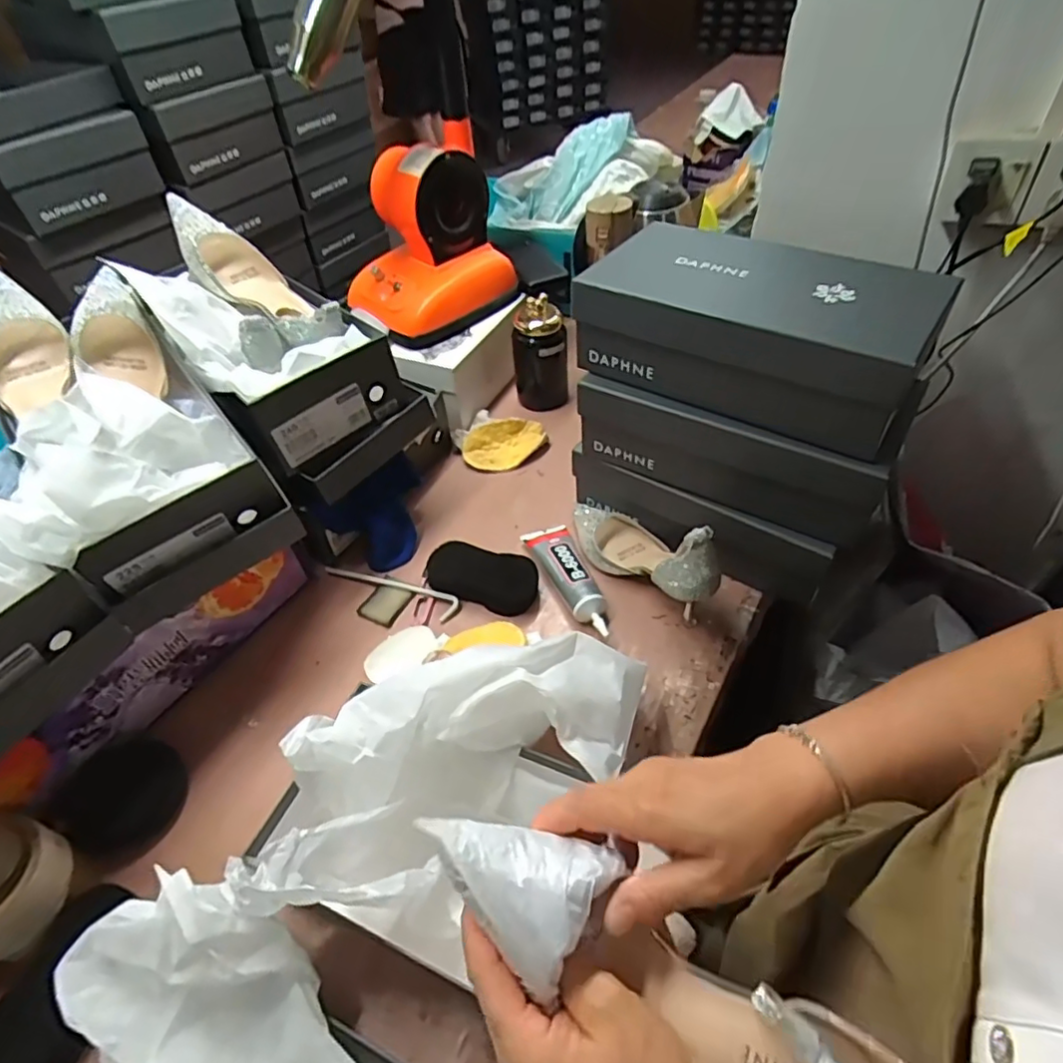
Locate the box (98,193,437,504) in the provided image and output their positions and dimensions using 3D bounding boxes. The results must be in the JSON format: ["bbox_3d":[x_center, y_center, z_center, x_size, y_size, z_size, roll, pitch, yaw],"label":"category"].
[{"bbox_3d":[-0.291,-0.206,0.699,0.191,0.204,0.304,-36,54,-25],"label":"box"}]

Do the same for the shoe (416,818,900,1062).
[{"bbox_3d":[0.060,0.202,0.283,0.238,0.070,0.063,31,56,10],"label":"shoe"}]

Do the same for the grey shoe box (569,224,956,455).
[{"bbox_3d":[0.205,-0.196,0.584,0.295,0.099,0.160,25,54,25],"label":"grey shoe box"}]

